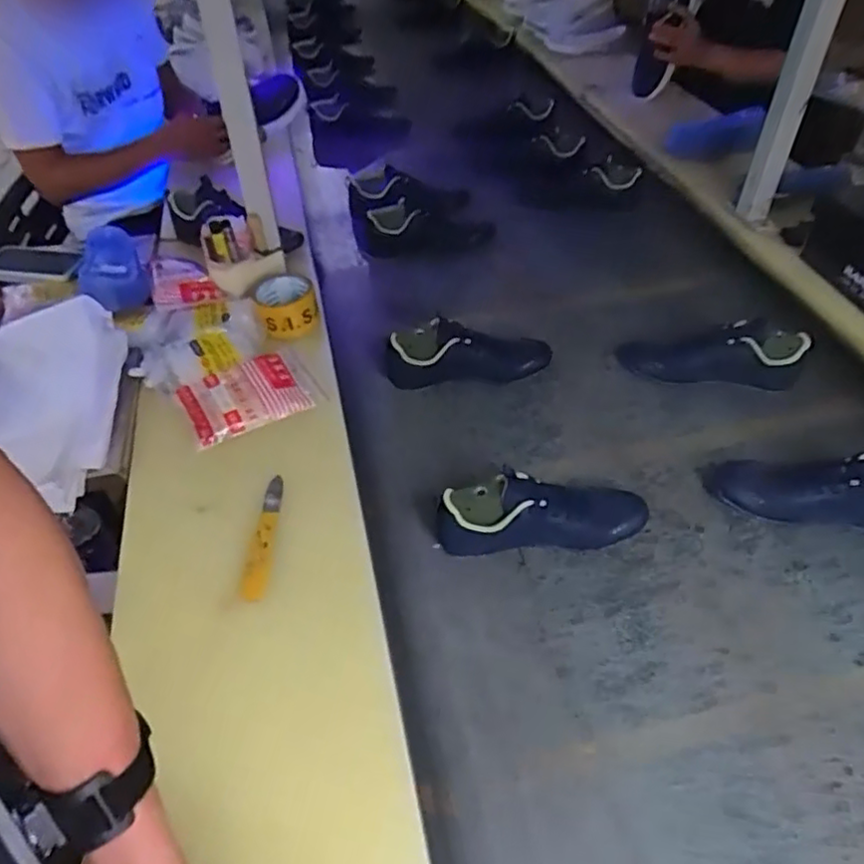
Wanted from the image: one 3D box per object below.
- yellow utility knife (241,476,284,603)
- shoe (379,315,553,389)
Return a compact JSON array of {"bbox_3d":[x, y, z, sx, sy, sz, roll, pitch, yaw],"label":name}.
[{"bbox_3d":[-0.183,0.109,0.733,0.025,0.014,0.153,0,44,2],"label":"yellow utility knife"},{"bbox_3d":[0.060,-0.117,0.988,0.247,0.101,0.074,-3,44,-19],"label":"shoe"}]

